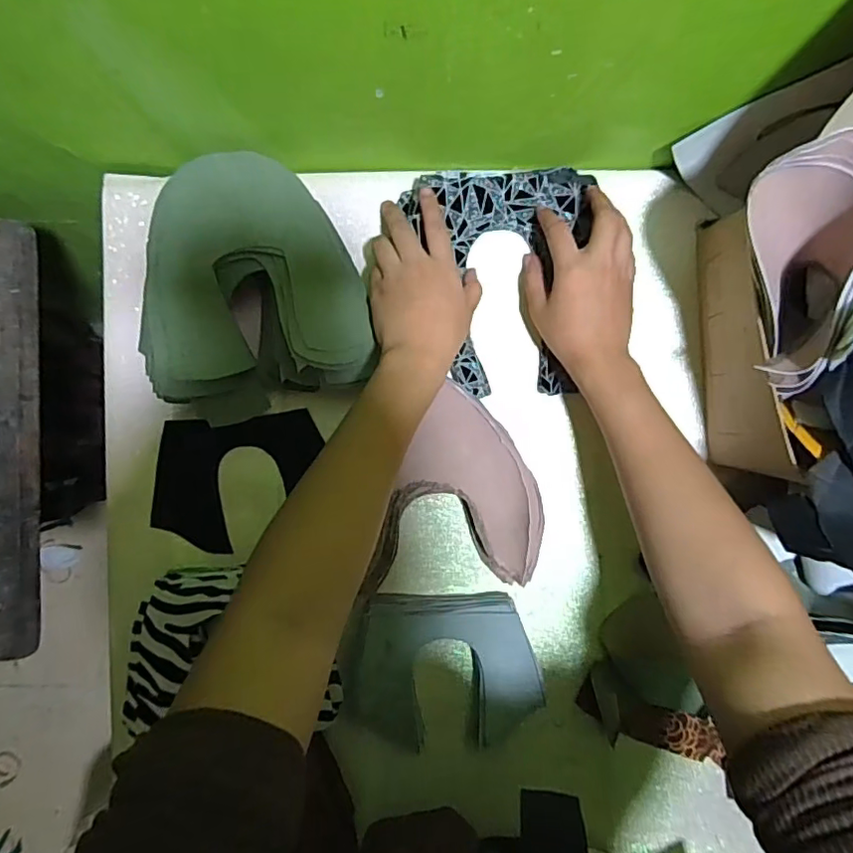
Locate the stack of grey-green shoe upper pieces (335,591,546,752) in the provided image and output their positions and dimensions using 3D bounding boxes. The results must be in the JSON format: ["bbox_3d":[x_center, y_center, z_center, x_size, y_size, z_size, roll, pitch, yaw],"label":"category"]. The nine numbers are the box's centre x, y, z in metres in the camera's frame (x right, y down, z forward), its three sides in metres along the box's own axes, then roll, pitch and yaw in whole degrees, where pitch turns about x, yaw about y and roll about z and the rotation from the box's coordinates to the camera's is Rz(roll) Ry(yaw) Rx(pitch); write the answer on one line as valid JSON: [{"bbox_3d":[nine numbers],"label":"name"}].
[{"bbox_3d":[0.012,0.205,0.477,0.160,0.026,0.122,-1,91,1],"label":"stack of grey-green shoe upper pieces"}]

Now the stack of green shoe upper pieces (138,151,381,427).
[{"bbox_3d":[-0.144,-0.107,0.453,0.170,0.058,0.184,-19,91,1],"label":"stack of green shoe upper pieces"}]

